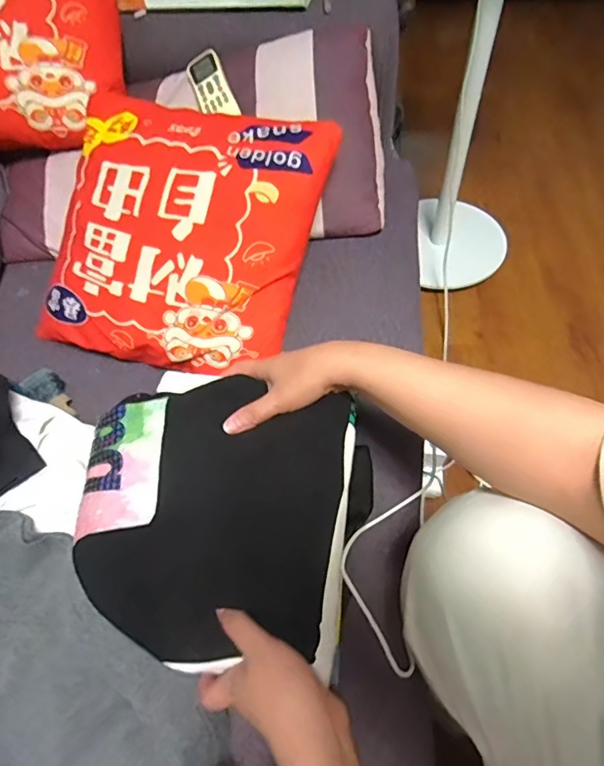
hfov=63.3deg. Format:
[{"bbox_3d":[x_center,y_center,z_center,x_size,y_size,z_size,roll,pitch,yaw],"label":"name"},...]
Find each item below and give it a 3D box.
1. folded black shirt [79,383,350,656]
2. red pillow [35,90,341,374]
[{"bbox_3d":[-0.089,0.103,0.445,0.238,0.038,0.243,6,57,9],"label":"folded black shirt"},{"bbox_3d":[-0.160,-0.192,0.652,0.357,0.110,0.343,14,94,13],"label":"red pillow"}]

